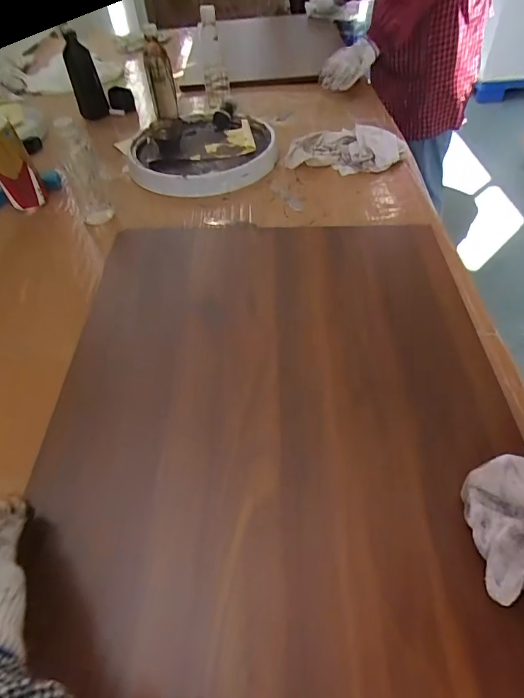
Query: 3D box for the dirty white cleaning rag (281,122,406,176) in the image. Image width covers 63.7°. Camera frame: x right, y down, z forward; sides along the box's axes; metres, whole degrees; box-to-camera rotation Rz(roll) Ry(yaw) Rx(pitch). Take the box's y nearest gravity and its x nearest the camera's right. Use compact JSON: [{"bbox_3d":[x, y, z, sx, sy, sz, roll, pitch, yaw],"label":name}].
[{"bbox_3d":[0.177,-0.402,0.850,0.236,0.040,0.108,-7,48,-7],"label":"dirty white cleaning rag"}]

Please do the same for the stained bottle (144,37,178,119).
[{"bbox_3d":[-0.235,-0.623,0.989,0.061,0.147,0.058,-11,48,-10],"label":"stained bottle"}]

